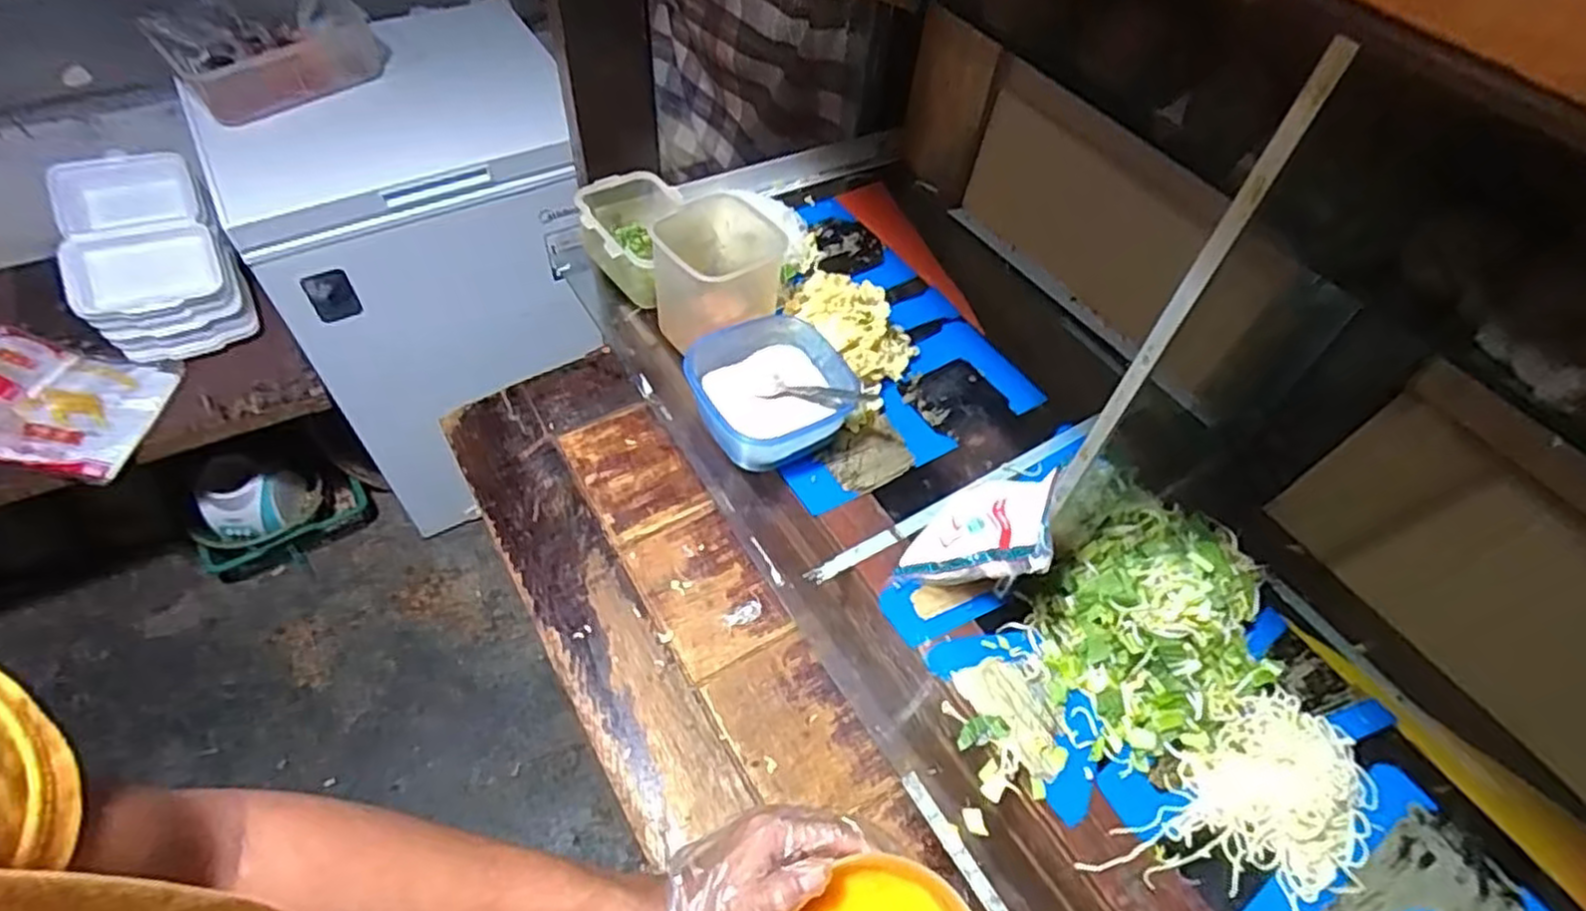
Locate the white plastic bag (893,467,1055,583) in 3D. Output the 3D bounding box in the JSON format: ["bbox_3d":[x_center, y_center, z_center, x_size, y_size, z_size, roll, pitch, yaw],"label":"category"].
[{"bbox_3d":[0.126,0.052,0.507,0.049,0.135,0.059,46,59,-6],"label":"white plastic bag"}]

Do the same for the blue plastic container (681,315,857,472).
[{"bbox_3d":[-0.016,-0.049,0.623,0.130,0.056,0.125,2,53,-3],"label":"blue plastic container"}]

